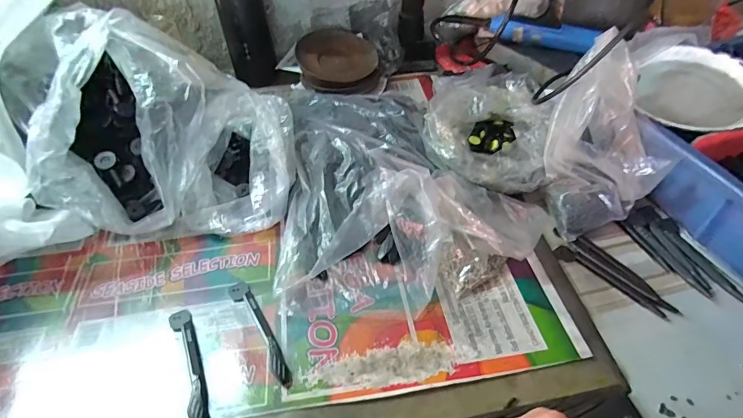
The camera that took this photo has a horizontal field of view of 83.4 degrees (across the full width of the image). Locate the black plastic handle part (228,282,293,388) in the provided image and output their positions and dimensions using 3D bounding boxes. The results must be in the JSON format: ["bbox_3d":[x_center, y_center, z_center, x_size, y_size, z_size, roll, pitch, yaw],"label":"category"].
[{"bbox_3d":[-0.093,0.098,0.340,0.017,0.007,0.110,-24,49,-21],"label":"black plastic handle part"}]

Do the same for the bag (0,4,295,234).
[{"bbox_3d":[-0.210,-0.082,0.409,0.247,0.168,0.173,-9,45,-7],"label":"bag"}]

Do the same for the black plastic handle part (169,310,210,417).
[{"bbox_3d":[-0.139,0.118,0.320,0.016,0.011,0.109,-22,48,-19],"label":"black plastic handle part"}]

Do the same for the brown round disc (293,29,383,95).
[{"bbox_3d":[-0.048,-0.219,0.616,0.121,0.045,0.129,-5,45,-4],"label":"brown round disc"}]

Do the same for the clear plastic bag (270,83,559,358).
[{"bbox_3d":[0.009,-0.038,0.436,0.241,0.059,0.299,-12,45,-10],"label":"clear plastic bag"}]

